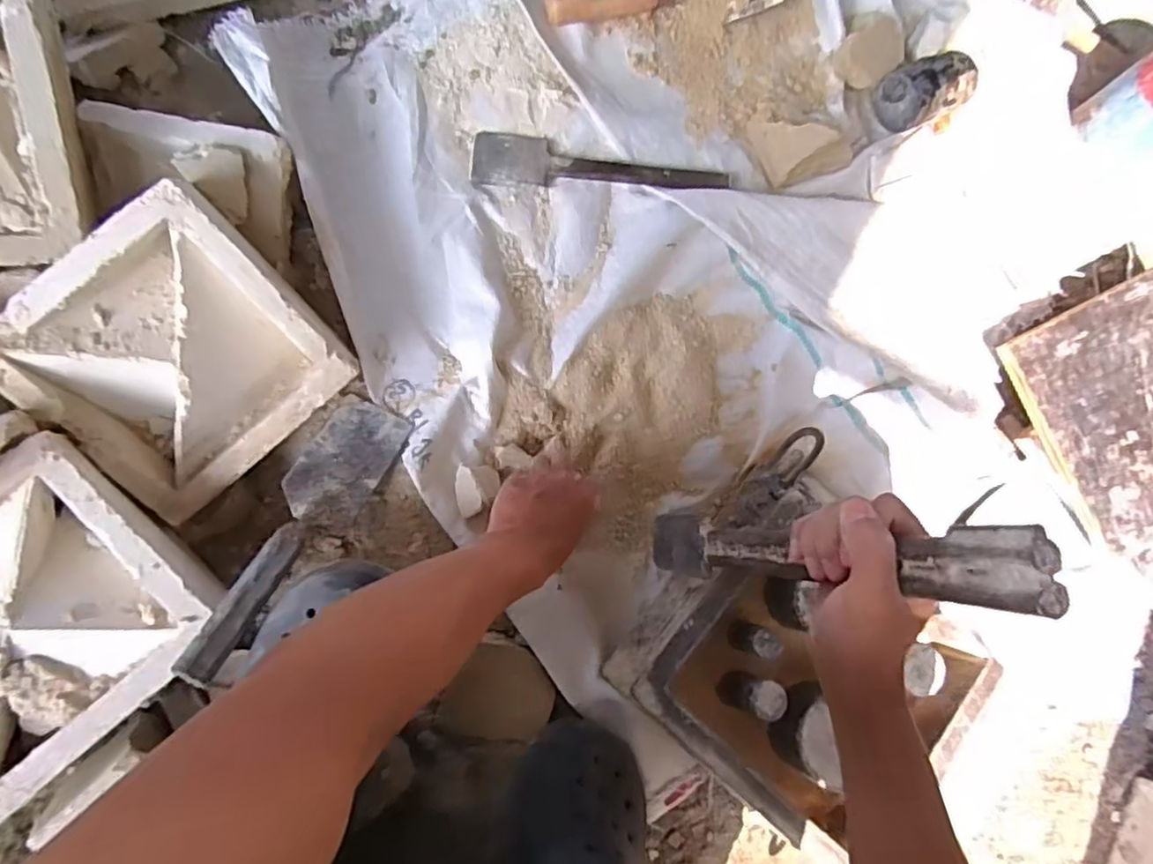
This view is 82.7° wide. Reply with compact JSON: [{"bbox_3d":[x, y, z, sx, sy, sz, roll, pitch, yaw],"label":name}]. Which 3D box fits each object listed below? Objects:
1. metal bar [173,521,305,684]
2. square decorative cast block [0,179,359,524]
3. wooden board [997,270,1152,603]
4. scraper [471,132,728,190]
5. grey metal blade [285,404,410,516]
[{"bbox_3d":[-0.250,0.124,0.498,0.027,0.012,0.127,27,56,-2],"label":"metal bar"},{"bbox_3d":[-0.319,-0.062,0.530,0.208,0.049,0.197,-42,117,-5],"label":"square decorative cast block"},{"bbox_3d":[0.619,0.010,0.688,0.244,0.018,0.336,-29,93,-6],"label":"wooden board"},{"bbox_3d":[0.030,-0.285,0.697,0.275,0.013,0.053,2,79,-10],"label":"scraper"},{"bbox_3d":[-0.208,0.025,0.593,0.068,0.006,0.122,30,59,-4],"label":"grey metal blade"}]

